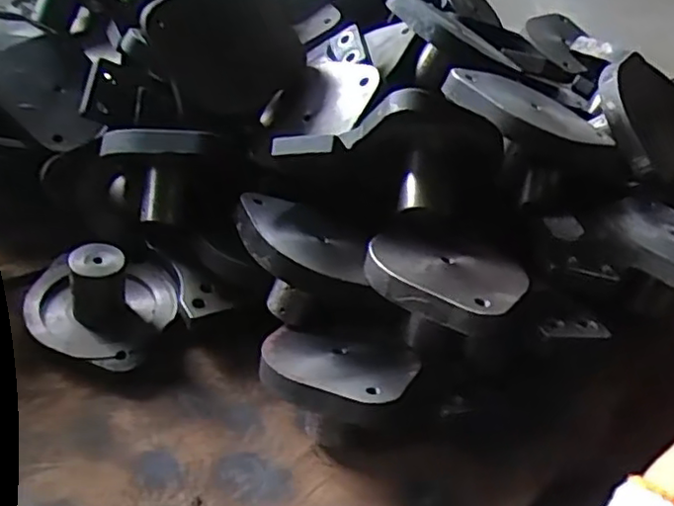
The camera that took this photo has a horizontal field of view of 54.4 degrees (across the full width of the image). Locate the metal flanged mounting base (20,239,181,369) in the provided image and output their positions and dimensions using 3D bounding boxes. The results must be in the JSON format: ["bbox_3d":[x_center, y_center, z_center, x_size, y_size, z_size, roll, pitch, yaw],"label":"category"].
[{"bbox_3d":[-0.236,0.040,0.653,0.142,0.087,0.168,-16,42,-18],"label":"metal flanged mounting base"}]

